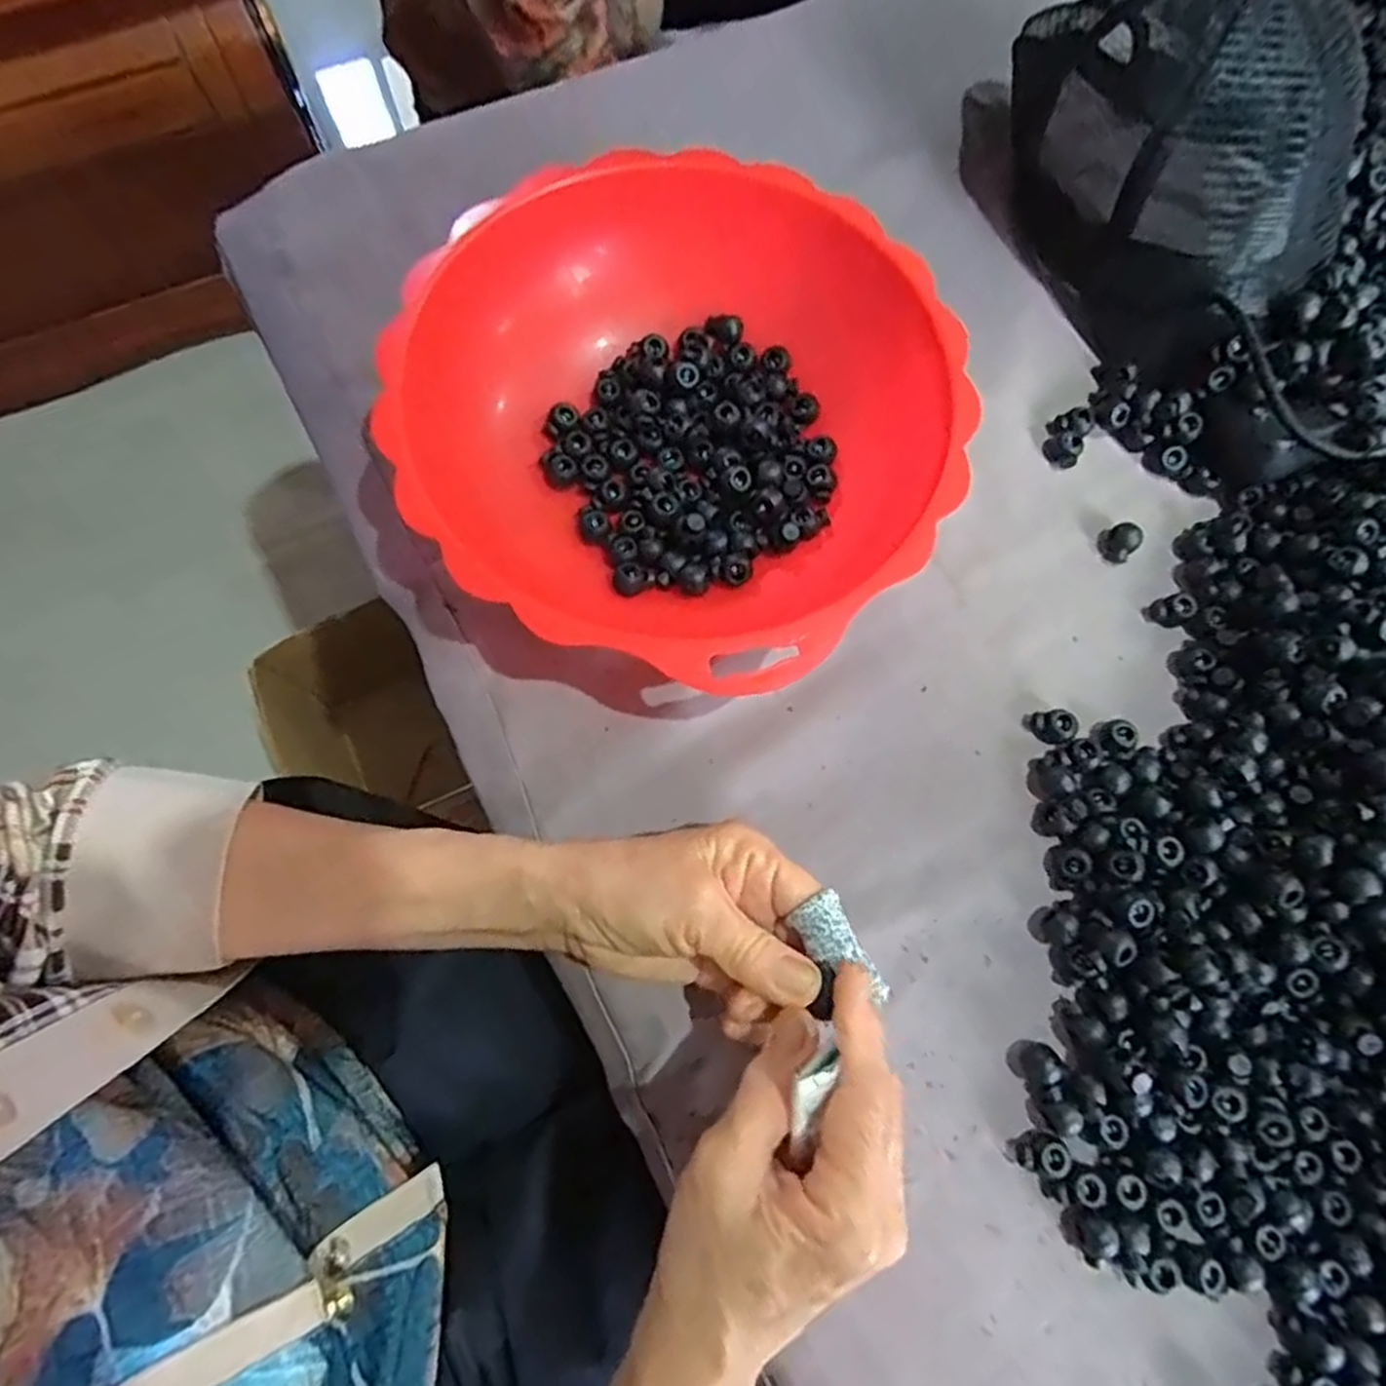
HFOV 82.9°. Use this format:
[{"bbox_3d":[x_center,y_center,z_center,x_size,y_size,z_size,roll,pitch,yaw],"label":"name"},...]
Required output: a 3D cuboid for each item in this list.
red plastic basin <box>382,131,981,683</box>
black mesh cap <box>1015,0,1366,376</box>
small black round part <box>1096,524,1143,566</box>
[{"bbox_3d":[-0.003,-0.124,0.358,0.238,0.073,0.238,1,75,-2],"label":"red plastic basin"},{"bbox_3d":[0.254,-0.287,0.407,0.126,0.124,0.218,-7,75,-4],"label":"black mesh cap"},{"bbox_3d":[0.212,-0.075,0.390,0.017,0.013,0.016,1,75,-2],"label":"small black round part"}]

